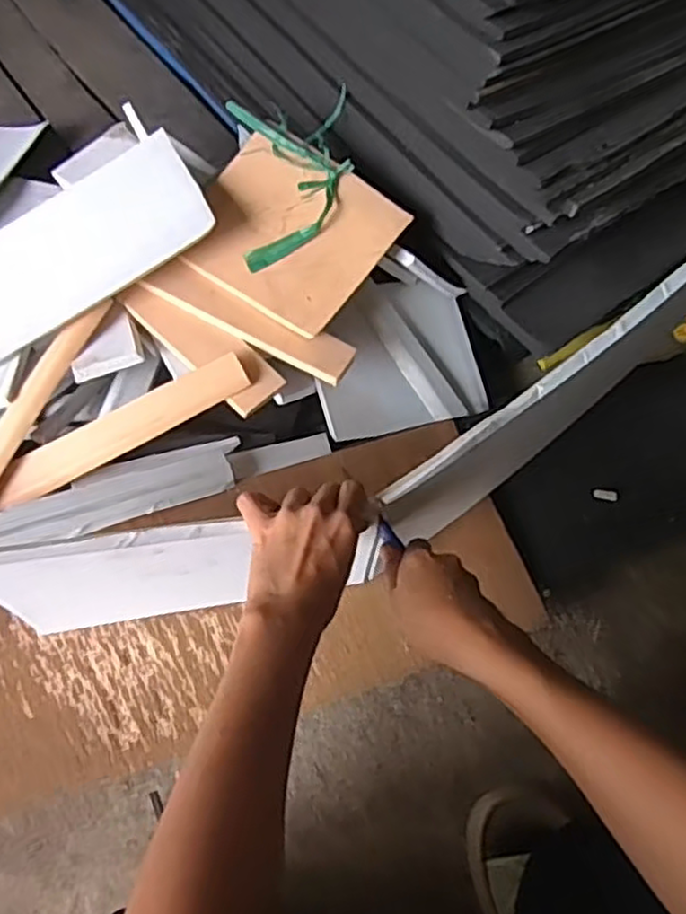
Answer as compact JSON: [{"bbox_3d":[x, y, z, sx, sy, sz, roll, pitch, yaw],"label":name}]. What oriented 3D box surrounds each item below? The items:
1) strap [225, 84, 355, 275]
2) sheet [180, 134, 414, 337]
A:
[{"bbox_3d":[-0.047,-0.287,0.739,0.119,0.054,0.182,-6,63,-7],"label":"strap"},{"bbox_3d":[-0.057,-0.228,0.720,0.187,0.012,0.164,34,82,10],"label":"sheet"}]

